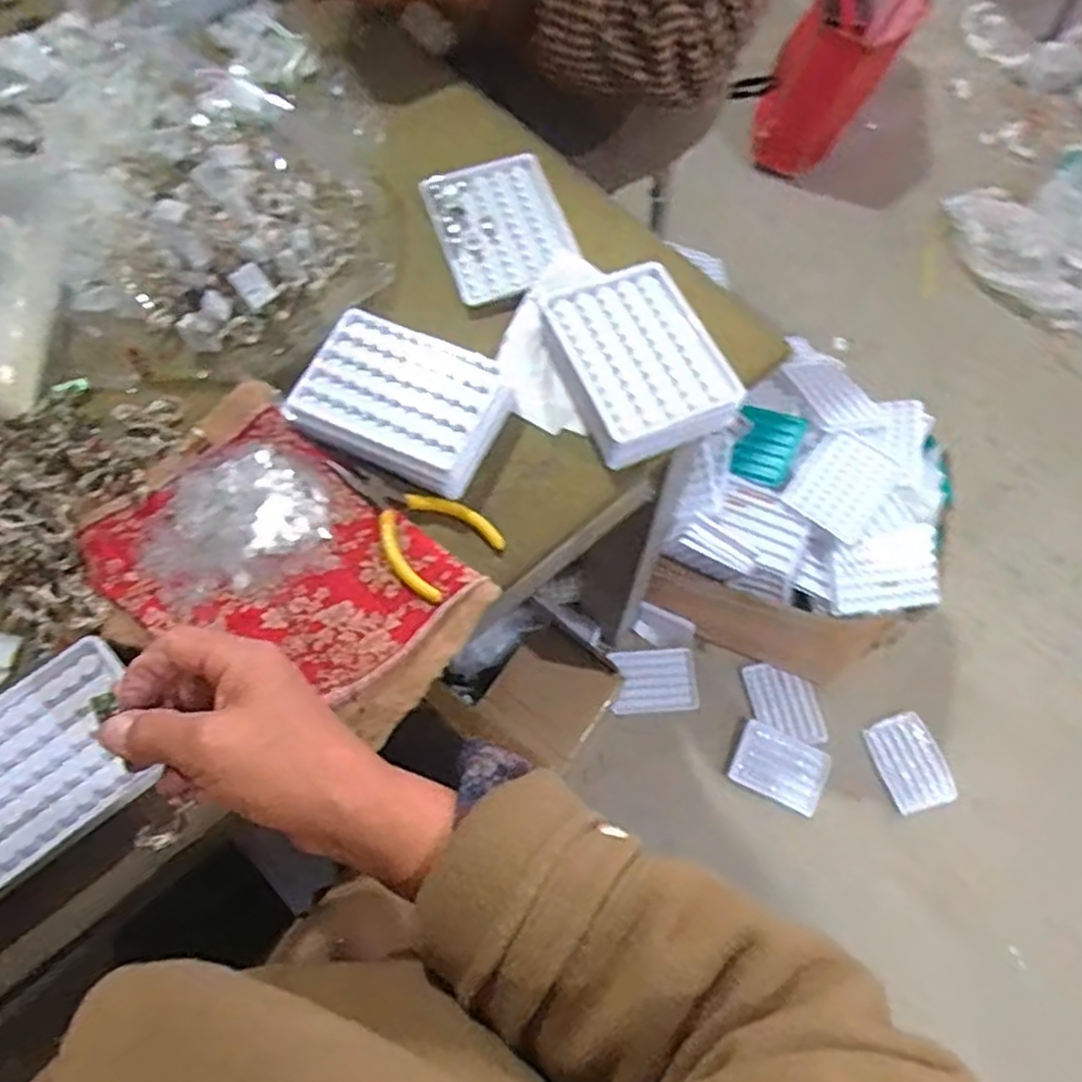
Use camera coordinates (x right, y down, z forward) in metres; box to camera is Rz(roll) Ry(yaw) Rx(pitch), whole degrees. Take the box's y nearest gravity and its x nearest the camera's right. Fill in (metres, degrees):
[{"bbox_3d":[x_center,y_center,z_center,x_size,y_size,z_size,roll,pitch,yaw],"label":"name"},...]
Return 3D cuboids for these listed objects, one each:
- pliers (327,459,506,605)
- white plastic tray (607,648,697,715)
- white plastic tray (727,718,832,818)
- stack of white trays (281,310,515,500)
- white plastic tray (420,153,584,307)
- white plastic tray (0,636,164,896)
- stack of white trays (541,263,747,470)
[{"bbox_3d":[-0.088,-0.015,0.484,0.115,0.012,0.064,37,73,14],"label":"pliers"},{"bbox_3d":[0.171,0.214,1.150,0.126,0.010,0.093,-5,80,1],"label":"white plastic tray"},{"bbox_3d":[0.356,0.334,1.113,0.141,0.008,0.098,27,66,1],"label":"white plastic tray"},{"bbox_3d":[-0.091,-0.095,0.503,0.122,0.030,0.102,25,71,9],"label":"stack of white trays"},{"bbox_3d":[-0.032,-0.242,0.571,0.096,0.014,0.124,-17,69,-7],"label":"white plastic tray"},{"bbox_3d":[-0.279,0.125,0.408,0.121,0.016,0.092,-37,73,-13],"label":"white plastic tray"},{"bbox_3d":[0.065,-0.123,0.514,0.095,0.033,0.128,-20,70,-8],"label":"stack of white trays"}]

